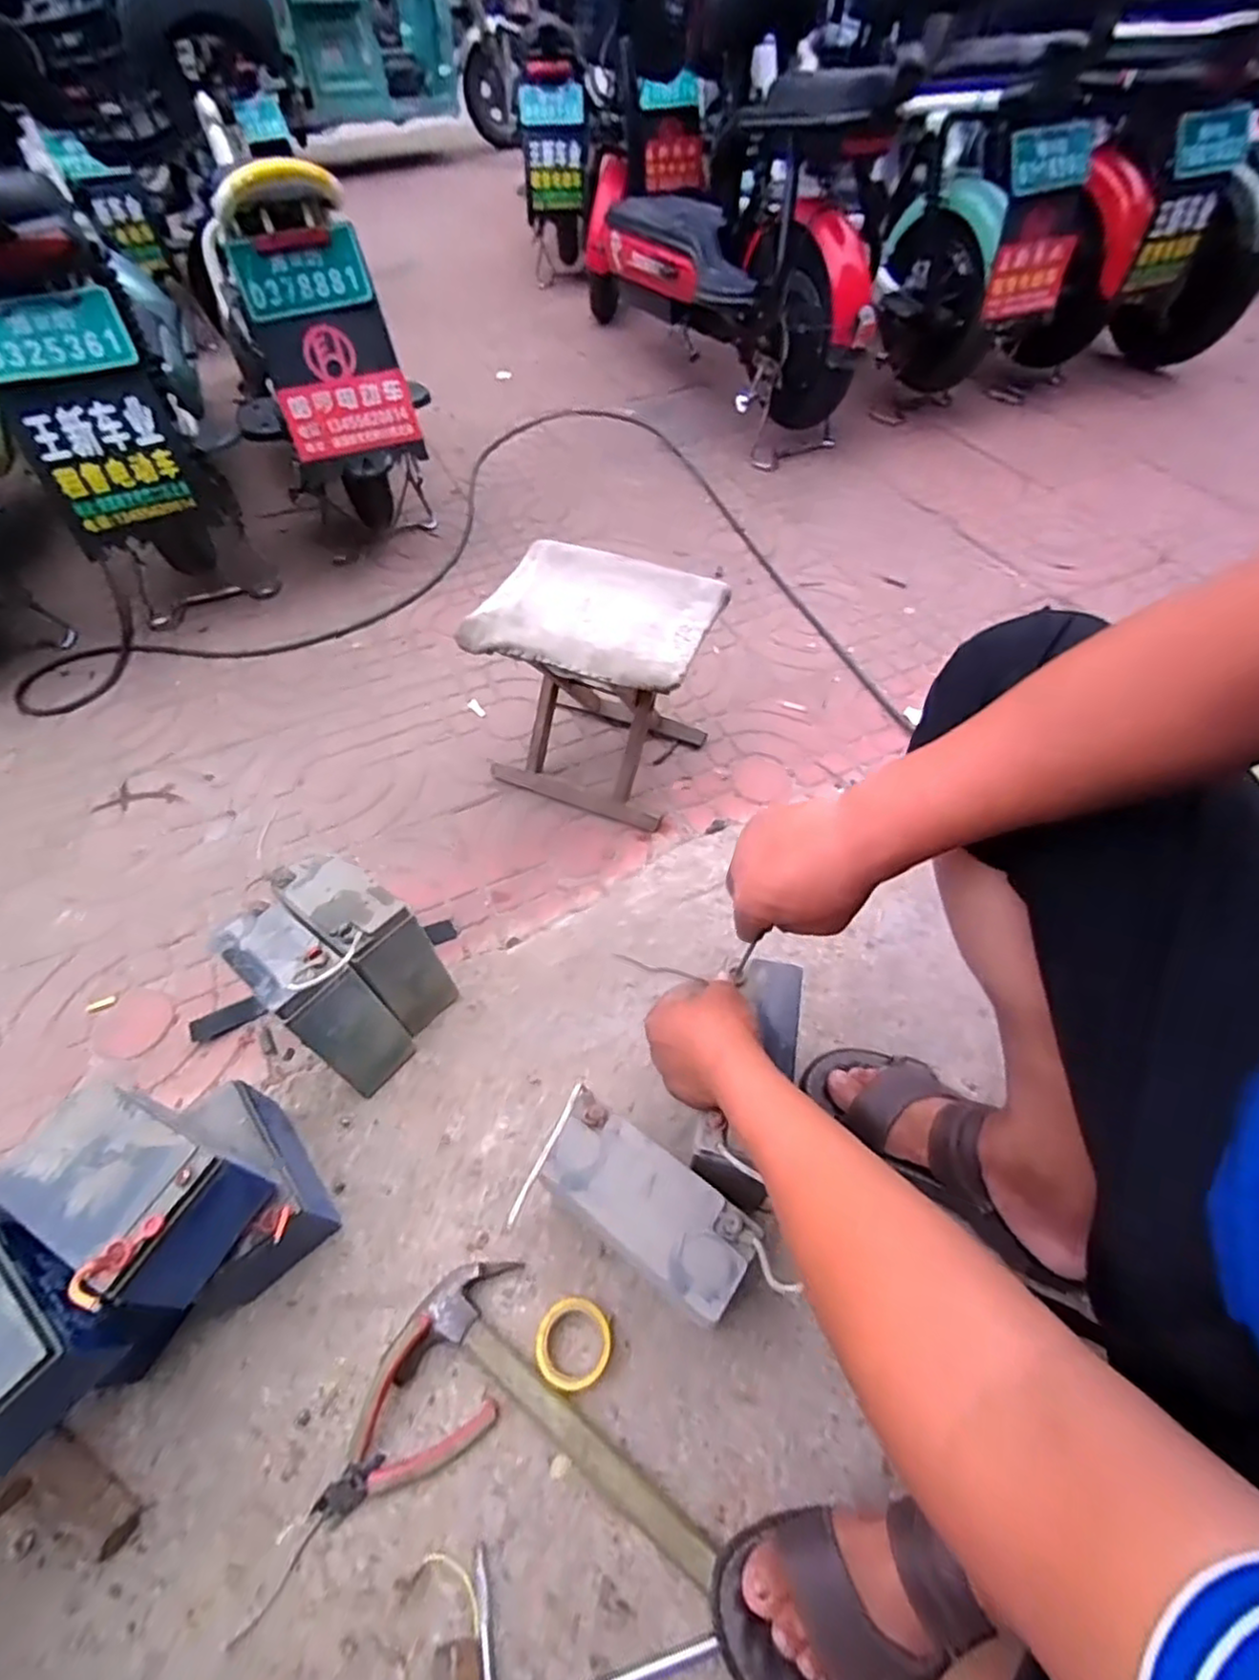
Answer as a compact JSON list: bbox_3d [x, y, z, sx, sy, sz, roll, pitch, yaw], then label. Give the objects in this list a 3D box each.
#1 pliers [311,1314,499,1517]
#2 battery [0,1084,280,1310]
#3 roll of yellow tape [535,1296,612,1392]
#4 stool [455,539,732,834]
[{"bbox_3d":[-0.188,0.476,0.539,0.132,0.036,0.097,-39,64,-24],"label":"pliers"},{"bbox_3d":[-0.381,0.267,0.518,0.156,0.098,0.104,25,59,16],"label":"battery"},{"bbox_3d":[-0.047,0.427,0.571,0.062,0.017,0.062,0,56,0],"label":"roll of yellow tape"},{"bbox_3d":[-0.040,-0.204,0.929,0.268,0.291,0.211,20,58,13],"label":"stool"}]

